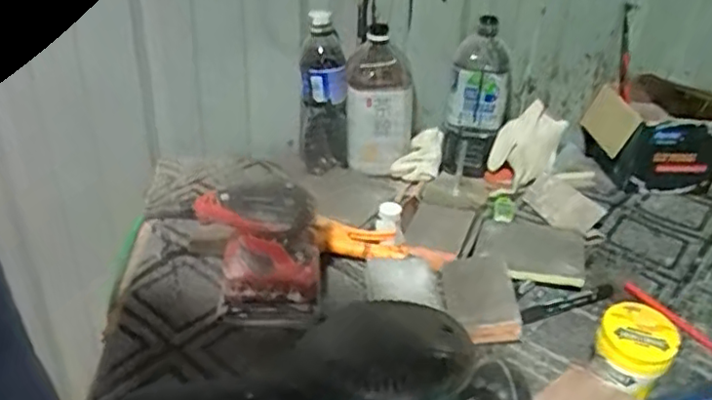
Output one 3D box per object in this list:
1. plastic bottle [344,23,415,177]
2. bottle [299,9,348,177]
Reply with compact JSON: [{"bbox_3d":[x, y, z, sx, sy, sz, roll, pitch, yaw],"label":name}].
[{"bbox_3d":[0.030,-0.131,0.885,0.088,0.192,0.081,28,41,31],"label":"plastic bottle"},{"bbox_3d":[-0.043,-0.136,0.875,0.054,0.212,0.055,-12,37,-22],"label":"bottle"}]

